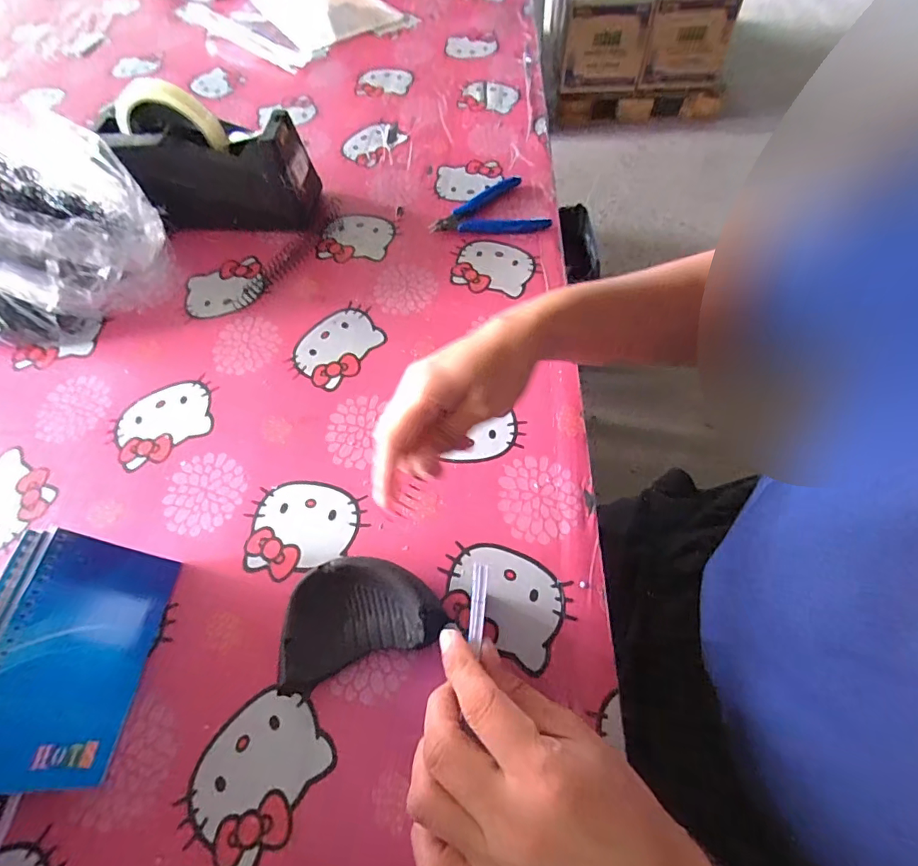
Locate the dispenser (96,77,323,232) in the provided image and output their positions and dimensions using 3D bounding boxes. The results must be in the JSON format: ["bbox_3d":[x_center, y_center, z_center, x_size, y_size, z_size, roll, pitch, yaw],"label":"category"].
[{"bbox_3d":[-0.250,-0.275,0.481,0.186,0.121,0.067,0,61,4],"label":"dispenser"}]

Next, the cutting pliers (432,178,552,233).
[{"bbox_3d":[0.033,-0.248,0.516,0.122,0.008,0.087,-1,61,3],"label":"cutting pliers"}]

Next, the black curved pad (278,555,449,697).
[{"bbox_3d":[-0.066,0.117,0.311,0.103,0.025,0.068,-18,62,-7],"label":"black curved pad"}]

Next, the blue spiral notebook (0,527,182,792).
[{"bbox_3d":[-0.234,0.131,0.281,0.010,0.090,0.129,-13,56,30],"label":"blue spiral notebook"}]

